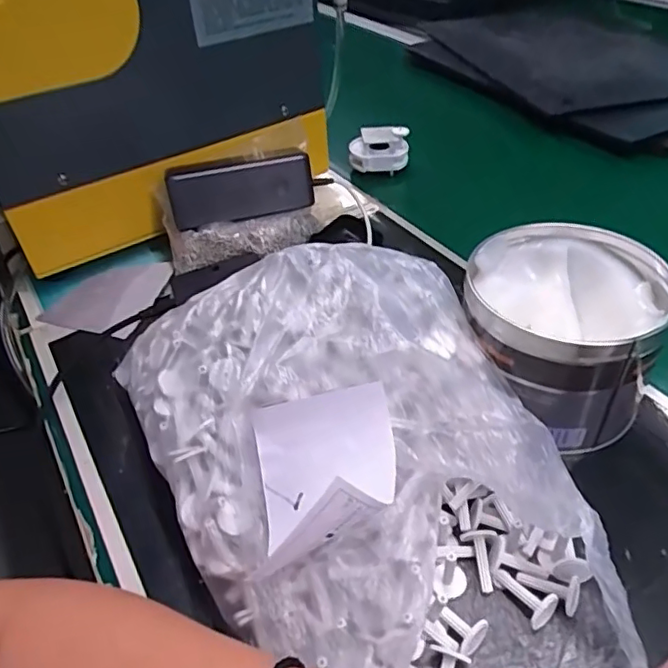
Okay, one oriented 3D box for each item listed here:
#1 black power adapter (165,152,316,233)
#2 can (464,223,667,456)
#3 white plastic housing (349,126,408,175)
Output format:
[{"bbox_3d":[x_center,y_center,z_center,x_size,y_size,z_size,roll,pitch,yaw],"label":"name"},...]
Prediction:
[{"bbox_3d":[-0.082,-0.130,0.524,0.127,0.044,0.038,-8,42,-5],"label":"black power adapter"},{"bbox_3d":[0.152,0.001,0.400,0.121,0.097,0.119,-2,42,2],"label":"can"},{"bbox_3d":[0.054,-0.221,0.696,0.068,0.023,0.057,6,86,9],"label":"white plastic housing"}]

